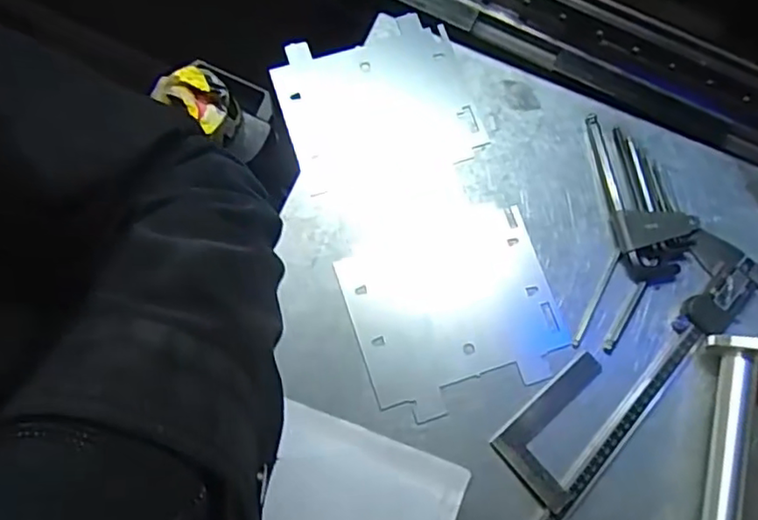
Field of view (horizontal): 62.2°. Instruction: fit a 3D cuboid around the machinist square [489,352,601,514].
[{"bbox_3d":[0.171,0.152,0.563,0.124,0.004,0.079,-40,81,-12],"label":"machinist square"}]

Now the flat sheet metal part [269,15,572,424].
[{"bbox_3d":[0.033,-0.057,0.615,0.184,0.009,0.383,-18,78,-7],"label":"flat sheet metal part"}]

